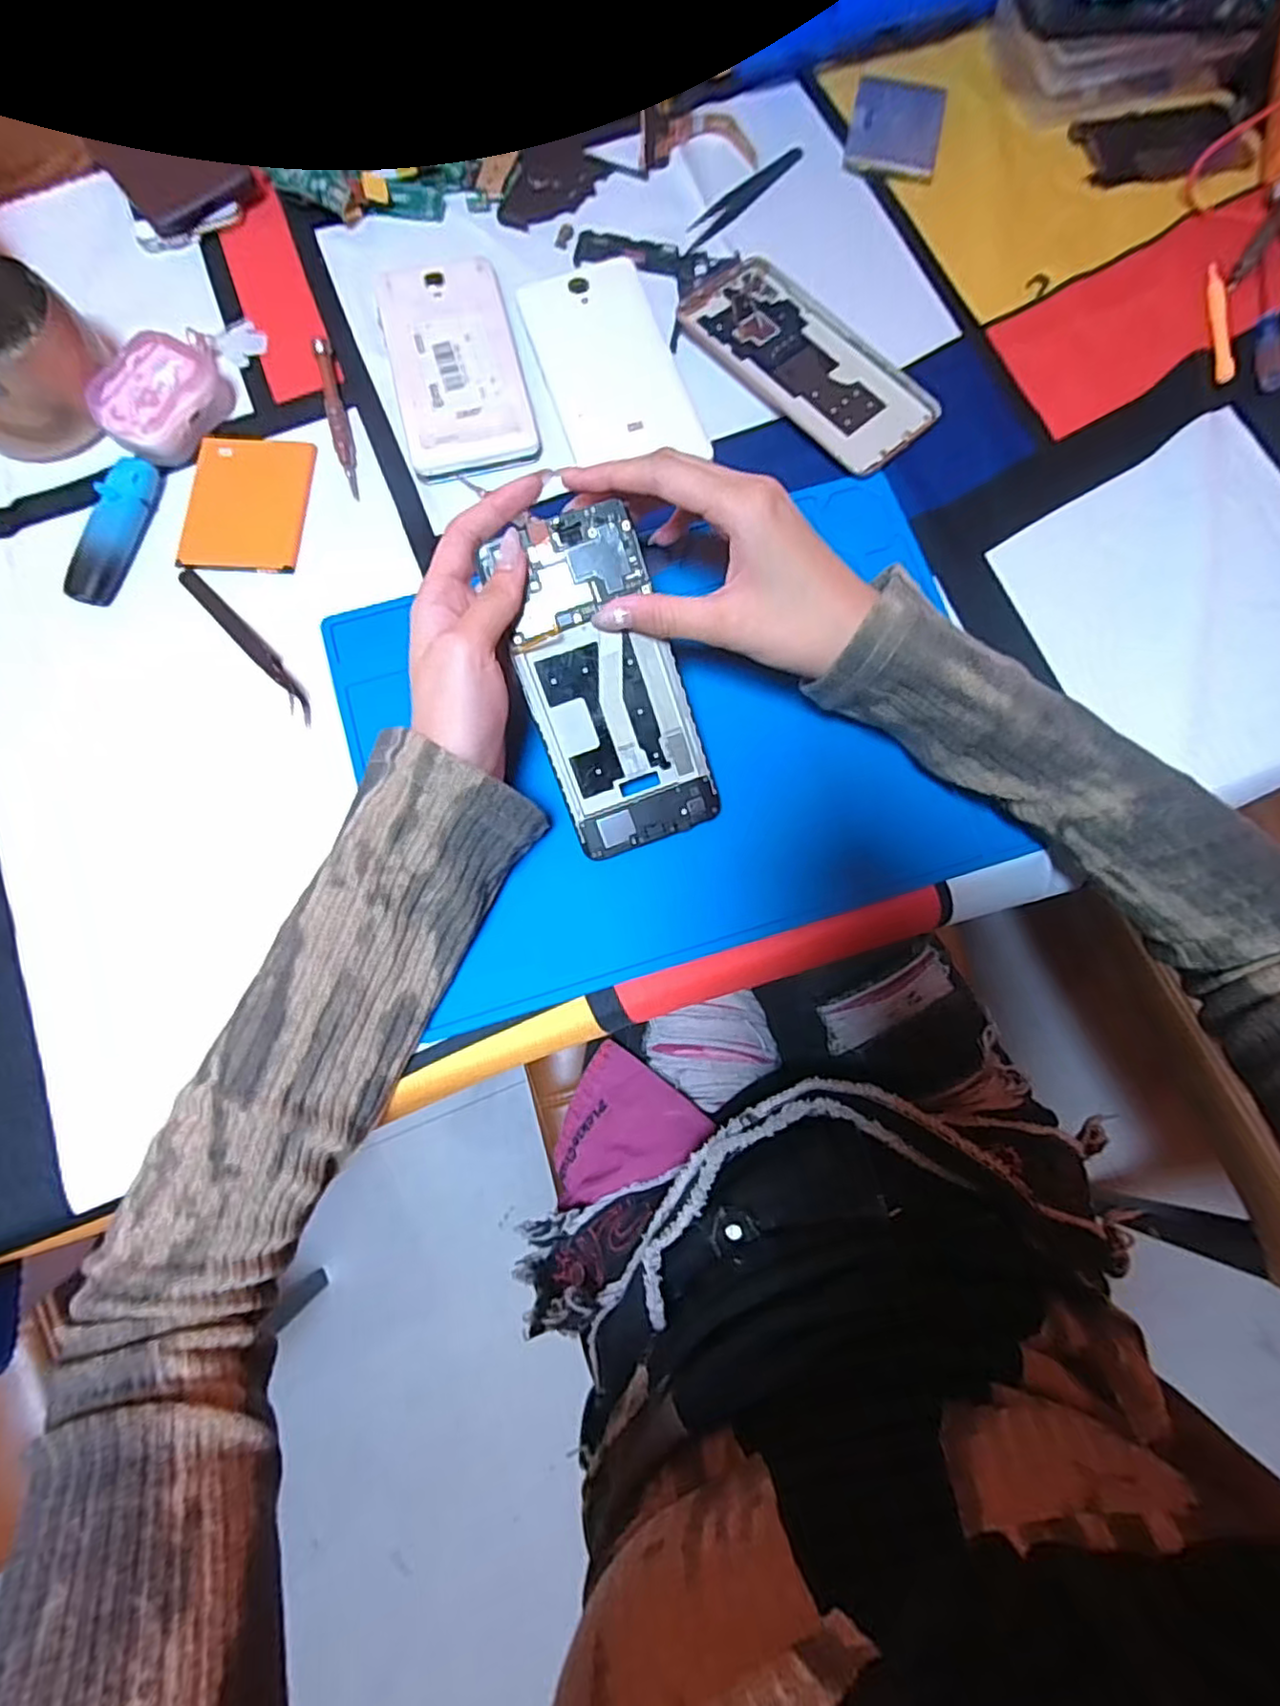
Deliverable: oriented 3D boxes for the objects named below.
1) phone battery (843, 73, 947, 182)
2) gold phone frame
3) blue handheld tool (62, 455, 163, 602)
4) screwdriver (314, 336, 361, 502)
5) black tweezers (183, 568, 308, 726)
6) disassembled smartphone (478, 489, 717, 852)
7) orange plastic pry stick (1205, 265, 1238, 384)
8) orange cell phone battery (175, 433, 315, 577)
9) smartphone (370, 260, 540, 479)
[{"bbox_3d":[0.164,-0.465,0.424,0.056,0.004,0.083,11,78,3],"label":"phone battery"},{"bbox_3d":[0.097,-0.288,0.386,0.074,0.006,0.155,-42,81,-8],"label":"gold phone frame"},{"bbox_3d":[-0.280,-0.172,0.351,0.021,0.017,0.081,16,78,4],"label":"blue handheld tool"},{"bbox_3d":[-0.172,-0.248,0.376,0.011,0.009,0.100,-16,78,-3],"label":"screwdriver"},{"bbox_3d":[-0.206,-0.112,0.346,0.013,0.014,0.118,-42,81,-8],"label":"black tweezers"},{"bbox_3d":[-0.015,-0.076,0.307,0.070,0.007,0.149,-18,105,-4],"label":"disassembled smartphone"},{"bbox_3d":[0.341,-0.313,0.390,0.014,0.006,0.081,6,77,2],"label":"orange plastic pry stick"},{"bbox_3d":[-0.217,-0.194,0.365,0.062,0.004,0.084,2,77,1],"label":"orange cell phone battery"},{"bbox_3d":[-0.106,-0.282,0.381,0.071,0.011,0.141,-14,78,-3],"label":"smartphone"}]

